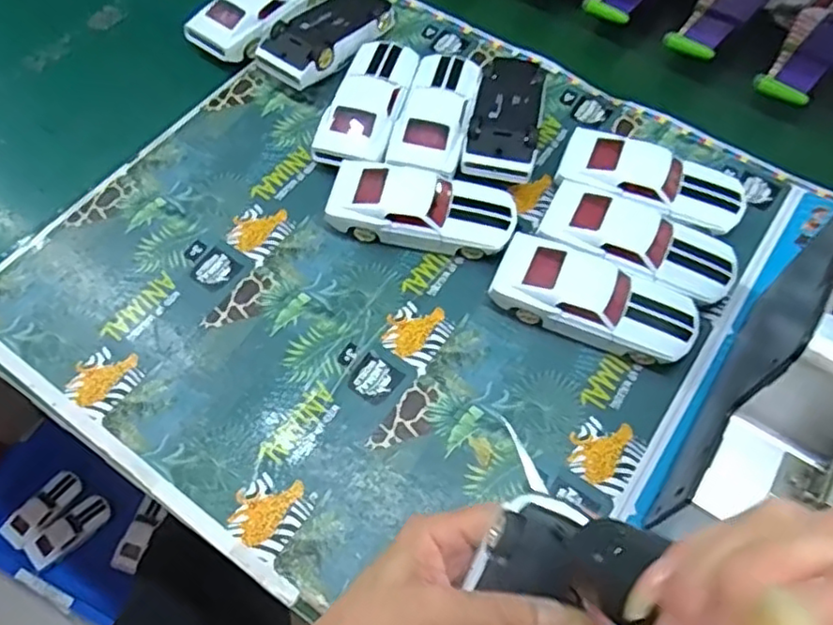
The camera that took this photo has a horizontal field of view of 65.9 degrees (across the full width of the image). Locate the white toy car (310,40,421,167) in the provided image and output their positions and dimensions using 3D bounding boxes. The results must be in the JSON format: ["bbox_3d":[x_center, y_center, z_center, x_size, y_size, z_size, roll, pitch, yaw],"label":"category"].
[{"bbox_3d":[-0.036,-0.162,0.503,0.057,0.032,0.125,12,60,6],"label":"white toy car"}]

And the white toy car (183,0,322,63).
[{"bbox_3d":[-0.133,-0.261,0.552,0.056,0.038,0.127,35,65,18],"label":"white toy car"}]

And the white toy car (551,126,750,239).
[{"bbox_3d":[0.170,-0.093,0.467,0.131,0.034,0.066,20,63,11],"label":"white toy car"}]

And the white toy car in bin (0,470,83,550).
[{"bbox_3d":[-0.614,0.322,1.054,0.051,0.028,0.136,40,67,20],"label":"white toy car in bin"}]

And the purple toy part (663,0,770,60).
[{"bbox_3d":[0.257,-0.254,0.550,0.047,0.016,0.118,37,66,19],"label":"purple toy part"}]

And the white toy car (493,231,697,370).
[{"bbox_3d":[0.116,-0.007,0.419,0.128,0.034,0.050,22,62,12],"label":"white toy car"}]

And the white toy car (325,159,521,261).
[{"bbox_3d":[0.005,-0.072,0.454,0.127,0.031,0.051,10,60,5],"label":"white toy car"}]

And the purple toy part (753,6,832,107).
[{"bbox_3d":[0.323,-0.213,0.528,0.048,0.011,0.117,35,65,17],"label":"purple toy part"}]

